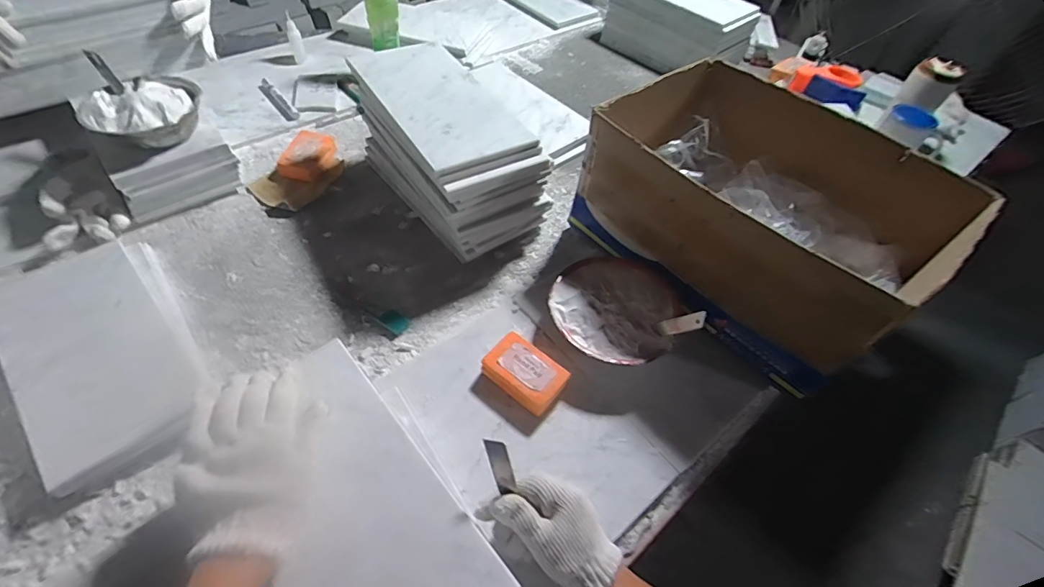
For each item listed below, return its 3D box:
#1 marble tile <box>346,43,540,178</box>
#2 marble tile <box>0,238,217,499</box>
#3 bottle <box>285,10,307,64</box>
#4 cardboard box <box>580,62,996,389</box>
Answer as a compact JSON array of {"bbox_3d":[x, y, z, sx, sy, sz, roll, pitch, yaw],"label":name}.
[{"bbox_3d":[-0.119,-0.273,0.659,0.153,0.014,0.306,-23,58,-19],"label":"marble tile"},{"bbox_3d":[-0.486,0.061,0.550,0.164,0.026,0.328,-32,63,-29],"label":"marble tile"},{"bbox_3d":[-0.467,-0.527,0.971,0.027,0.083,0.031,-19,55,-17],"label":"bottle"},{"bbox_3d":[0.334,-0.123,0.650,0.334,0.199,0.401,-31,61,-24],"label":"cardboard box"}]

